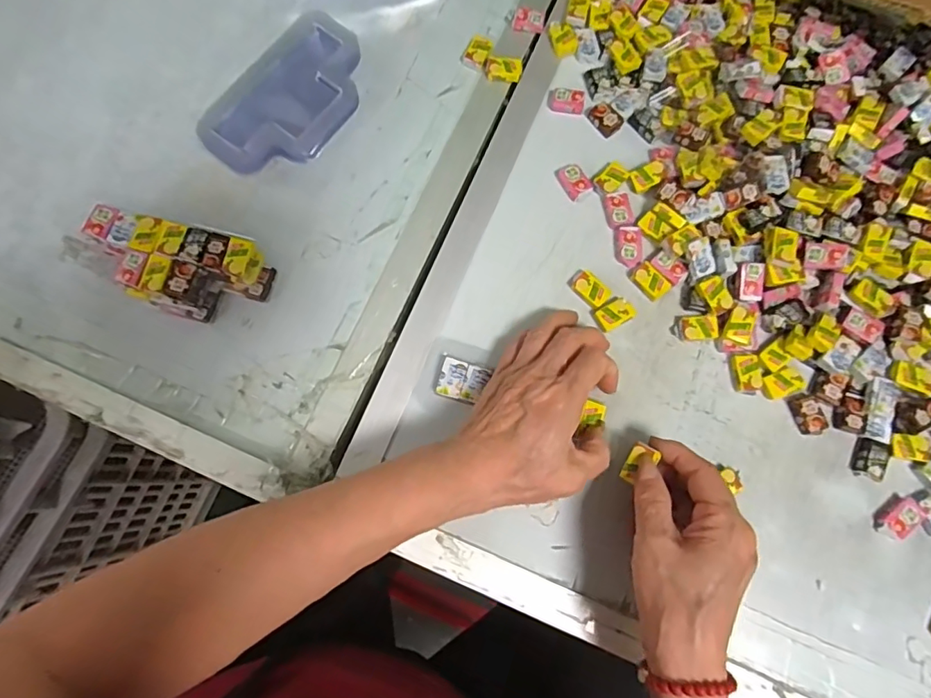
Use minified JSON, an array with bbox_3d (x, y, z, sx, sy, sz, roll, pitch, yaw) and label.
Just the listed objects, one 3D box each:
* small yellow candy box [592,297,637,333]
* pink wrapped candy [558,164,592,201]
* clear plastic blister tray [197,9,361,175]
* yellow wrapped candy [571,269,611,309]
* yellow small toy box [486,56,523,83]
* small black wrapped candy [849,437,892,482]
[{"bbox_3d":[0.107,-0.025,0.381,0.026,0.009,0.018,-28,78,-7],"label":"small yellow candy box"},{"bbox_3d":[0.083,-0.127,0.402,0.018,0.006,0.027,-27,78,-7],"label":"pink wrapped candy"},{"bbox_3d":[-0.134,-0.191,0.408,0.078,0.028,0.134,36,78,8],"label":"clear plastic blister tray"},{"bbox_3d":[0.091,-0.043,0.386,0.018,0.009,0.027,-43,80,-10],"label":"yellow wrapped candy"},{"bbox_3d":[0.031,-0.227,0.427,0.029,0.005,0.020,8,76,1],"label":"yellow small toy box"},{"bbox_3d":[0.275,0.075,0.358,0.018,0.008,0.026,22,77,4],"label":"small black wrapped candy"}]

